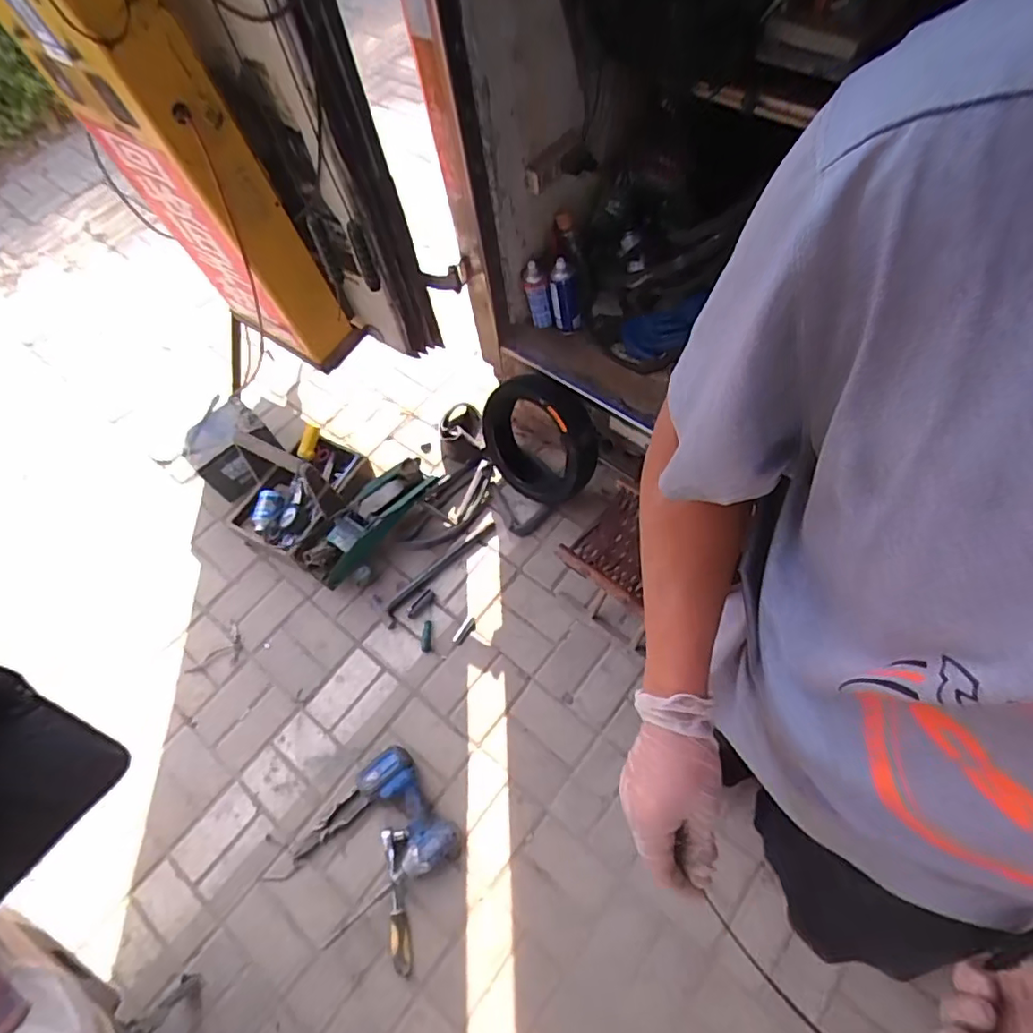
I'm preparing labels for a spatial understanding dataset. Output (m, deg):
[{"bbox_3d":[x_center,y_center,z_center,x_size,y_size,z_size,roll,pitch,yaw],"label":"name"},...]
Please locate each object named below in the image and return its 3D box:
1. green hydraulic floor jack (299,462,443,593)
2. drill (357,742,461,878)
[{"bbox_3d":[-0.372,0.006,1.495,0.124,0.122,0.392,33,70,21],"label":"green hydraulic floor jack"},{"bbox_3d":[-0.227,0.612,1.214,0.127,0.070,0.258,-36,65,-12],"label":"drill"}]

